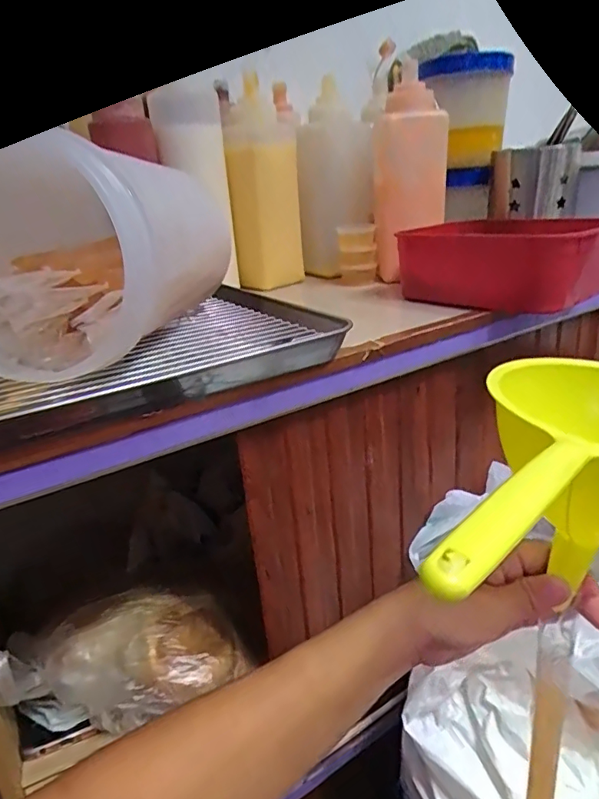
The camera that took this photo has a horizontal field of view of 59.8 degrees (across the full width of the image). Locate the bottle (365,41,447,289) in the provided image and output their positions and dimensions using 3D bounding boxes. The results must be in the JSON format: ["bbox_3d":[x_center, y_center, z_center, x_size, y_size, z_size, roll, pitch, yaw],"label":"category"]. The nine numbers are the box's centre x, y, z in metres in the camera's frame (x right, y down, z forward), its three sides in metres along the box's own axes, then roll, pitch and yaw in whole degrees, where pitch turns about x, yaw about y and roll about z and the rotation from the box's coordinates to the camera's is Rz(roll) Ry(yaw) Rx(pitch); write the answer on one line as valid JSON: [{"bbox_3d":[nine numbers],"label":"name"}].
[{"bbox_3d":[0.131,-0.275,0.646,0.090,0.226,0.068,-6,23,-4],"label":"bottle"}]

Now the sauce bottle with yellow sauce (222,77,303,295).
[{"bbox_3d":[-0.044,-0.260,0.661,0.087,0.235,0.068,-5,23,0],"label":"sauce bottle with yellow sauce"}]

